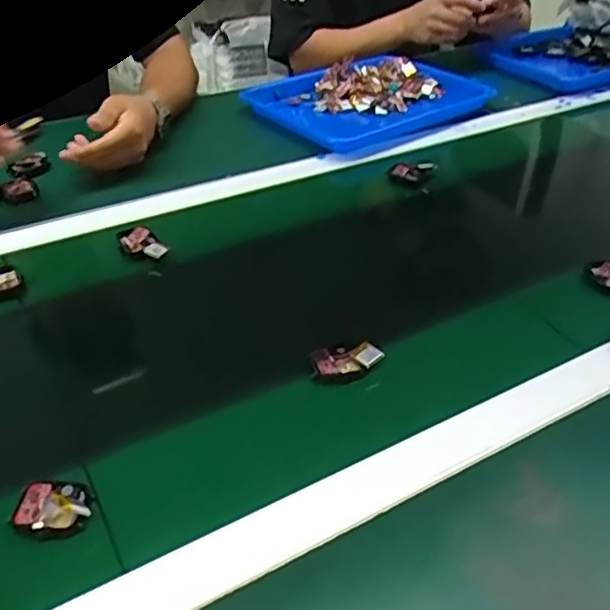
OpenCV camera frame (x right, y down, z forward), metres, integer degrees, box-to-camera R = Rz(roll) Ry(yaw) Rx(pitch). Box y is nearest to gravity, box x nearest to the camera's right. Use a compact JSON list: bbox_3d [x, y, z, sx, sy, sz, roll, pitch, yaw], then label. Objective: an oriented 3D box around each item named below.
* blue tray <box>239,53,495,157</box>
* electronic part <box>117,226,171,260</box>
[{"bbox_3d":[0.095,-0.316,0.990,0.330,0.040,0.251,-26,44,-33],"label":"blue tray"},{"bbox_3d":[-0.171,-0.066,0.670,0.038,0.011,0.066,-23,42,-30],"label":"electronic part"}]

